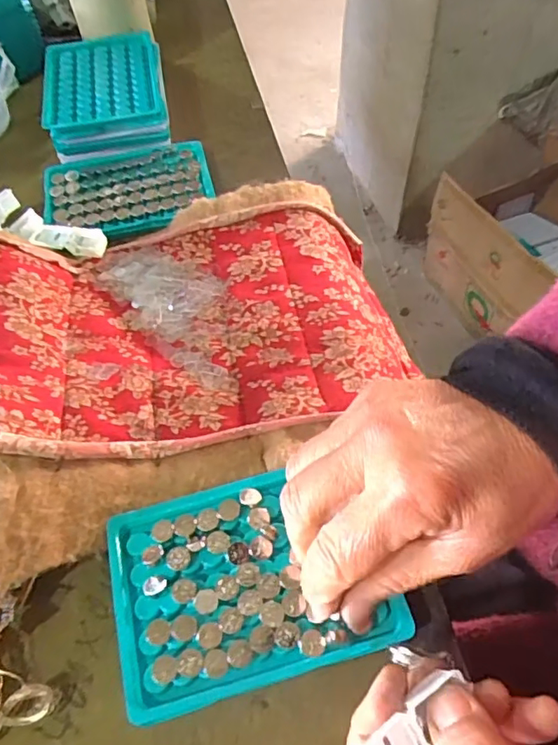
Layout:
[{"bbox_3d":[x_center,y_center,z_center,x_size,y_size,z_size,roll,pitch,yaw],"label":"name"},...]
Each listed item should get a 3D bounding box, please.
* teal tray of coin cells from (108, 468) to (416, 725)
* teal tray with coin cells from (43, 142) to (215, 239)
[{"bbox_3d":[-0.015,0.099,0.275,0.128,0.011,0.095,-12,57,-9],"label":"teal tray of coin cells"},{"bbox_3d":[-0.121,-0.148,0.452,0.131,0.012,0.099,-12,57,-9],"label":"teal tray with coin cells"}]

